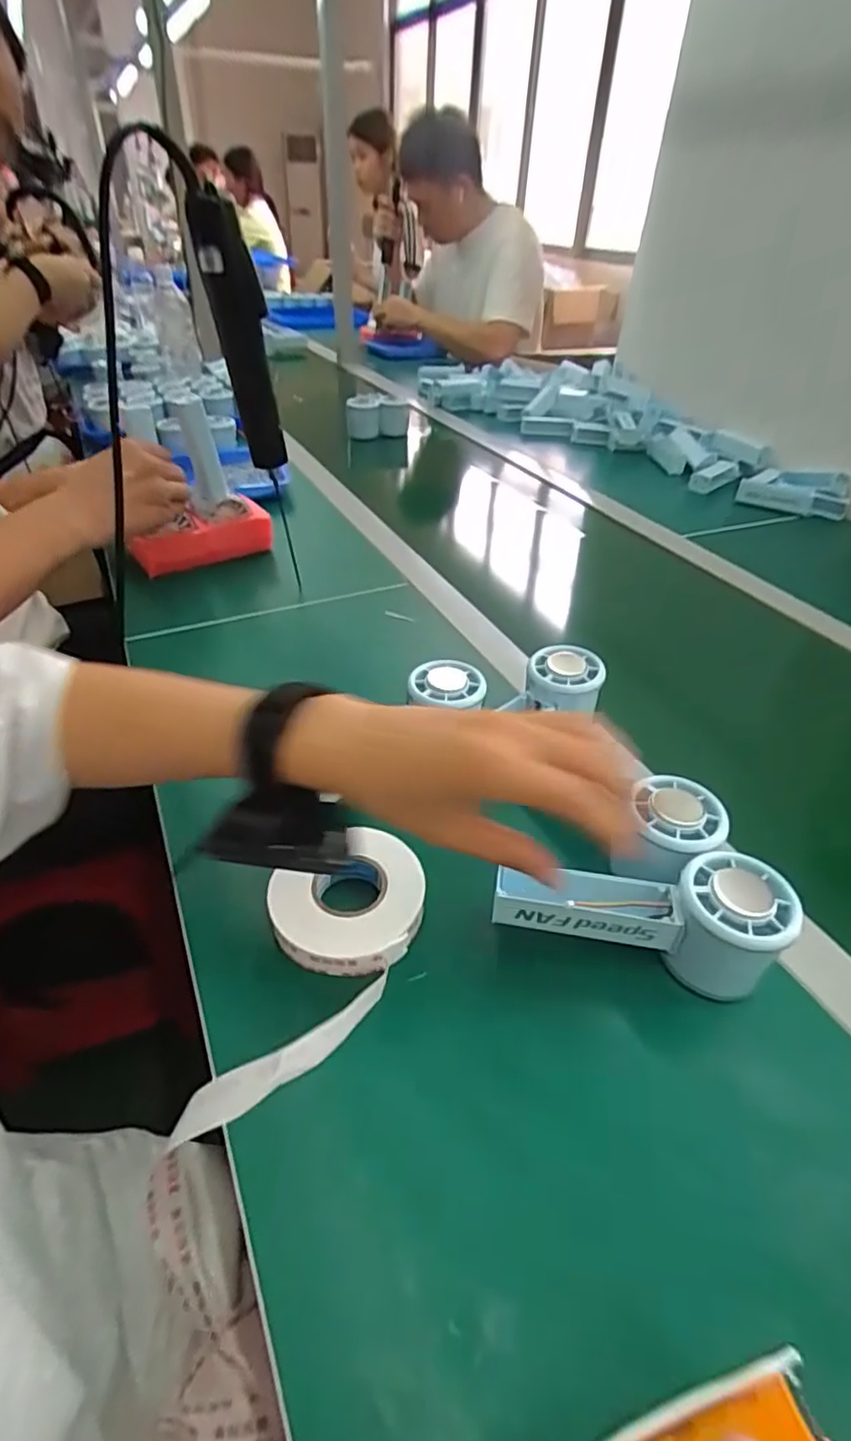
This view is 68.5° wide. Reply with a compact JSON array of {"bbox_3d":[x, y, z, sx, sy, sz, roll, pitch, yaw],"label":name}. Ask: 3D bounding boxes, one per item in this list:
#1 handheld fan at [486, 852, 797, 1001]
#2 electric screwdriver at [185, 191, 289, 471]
[{"bbox_3d":[0.113,0.111,0.335,0.149,0.063,0.060,1,38,0],"label":"handheld fan"},{"bbox_3d":[-0.155,-0.319,0.527,0.047,0.190,0.031,-2,38,-10],"label":"electric screwdriver"}]

